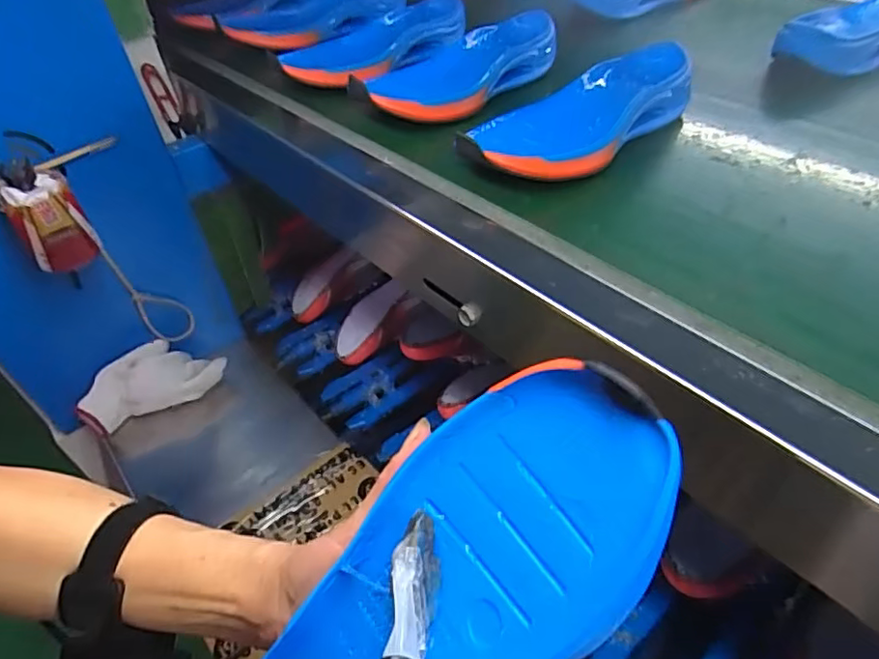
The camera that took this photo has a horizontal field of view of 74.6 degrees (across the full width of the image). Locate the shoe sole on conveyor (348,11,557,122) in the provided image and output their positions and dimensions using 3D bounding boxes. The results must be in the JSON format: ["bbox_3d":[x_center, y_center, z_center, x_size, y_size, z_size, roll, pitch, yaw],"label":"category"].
[{"bbox_3d":[0.017,-0.255,0.572,0.105,0.046,0.232,28,53,33],"label":"shoe sole on conveyor"}]

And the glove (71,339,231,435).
[{"bbox_3d":[-0.393,0.064,0.788,0.185,0.075,0.074,-22,44,-15],"label":"glove"}]

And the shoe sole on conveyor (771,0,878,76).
[{"bbox_3d":[0.440,-0.298,0.574,0.247,0.042,0.093,-29,46,-22],"label":"shoe sole on conveyor"}]

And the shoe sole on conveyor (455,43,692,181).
[{"bbox_3d":[0.119,-0.174,0.481,0.231,0.044,0.096,-36,49,-28],"label":"shoe sole on conveyor"}]

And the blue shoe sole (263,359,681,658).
[{"bbox_3d":[-0.013,0.115,0.230,0.247,0.043,0.095,-45,43,13],"label":"blue shoe sole"}]

